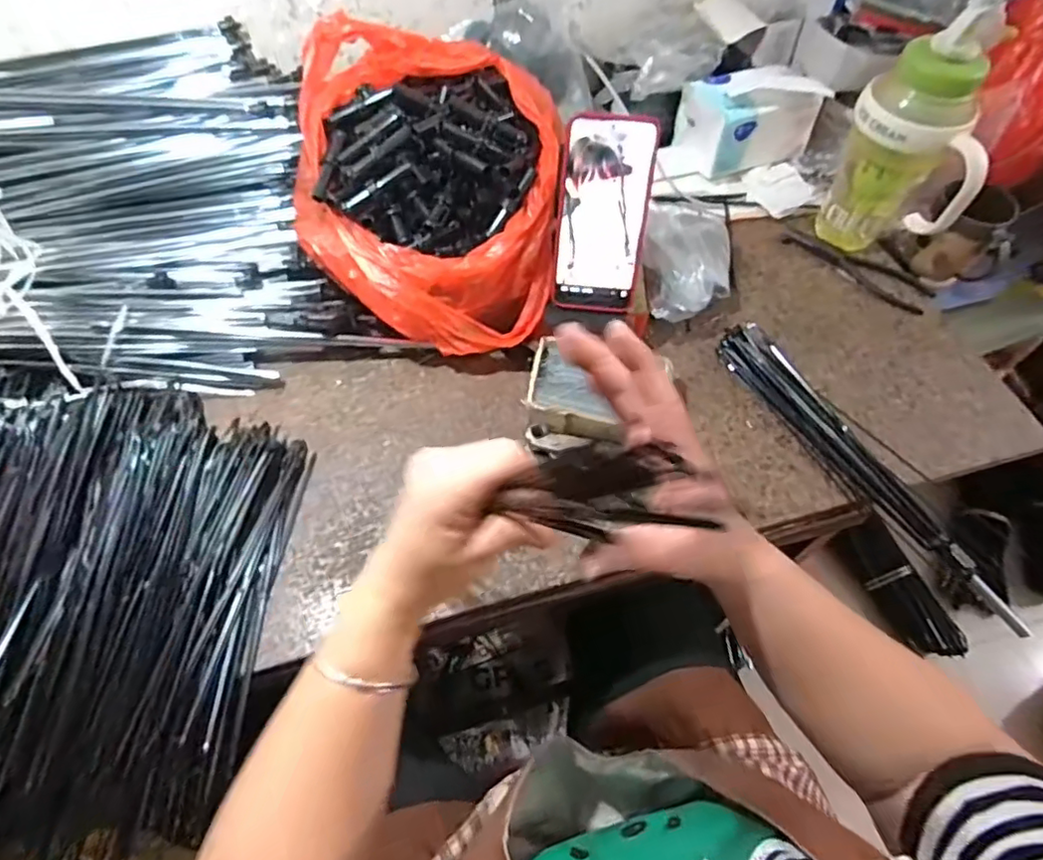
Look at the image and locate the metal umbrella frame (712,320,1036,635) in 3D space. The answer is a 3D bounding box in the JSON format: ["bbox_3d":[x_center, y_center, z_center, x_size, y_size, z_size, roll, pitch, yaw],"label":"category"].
[{"bbox_3d":[0.310,0.024,0.543,0.048,0.033,0.334,-29,63,-17],"label":"metal umbrella frame"}]

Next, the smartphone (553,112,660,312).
[{"bbox_3d":[0.072,-0.187,0.531,0.077,0.164,0.011,6,29,3],"label":"smartphone"}]

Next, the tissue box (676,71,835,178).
[{"bbox_3d":[0.276,-0.385,0.728,0.147,0.091,0.086,-19,61,-12],"label":"tissue box"}]

